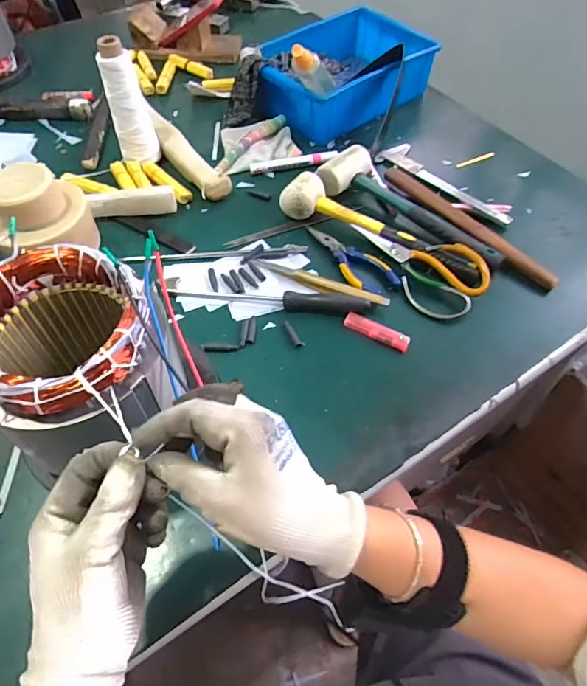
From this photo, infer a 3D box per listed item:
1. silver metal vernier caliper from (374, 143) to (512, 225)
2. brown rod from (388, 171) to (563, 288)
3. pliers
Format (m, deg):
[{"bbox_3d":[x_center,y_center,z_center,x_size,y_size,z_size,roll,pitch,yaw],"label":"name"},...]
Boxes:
[{"bbox_3d":[0.231,-0.245,0.712,0.234,0.017,0.047,39,63,22],"label":"silver metal vernier caliper"},{"bbox_3d":[0.236,-0.166,0.648,0.029,0.027,0.284,-35,63,-22],"label":"brown rod"},{"bbox_3d":[0.075,-0.114,0.611,0.058,0.011,0.139,-29,61,-19],"label":"pliers"}]

